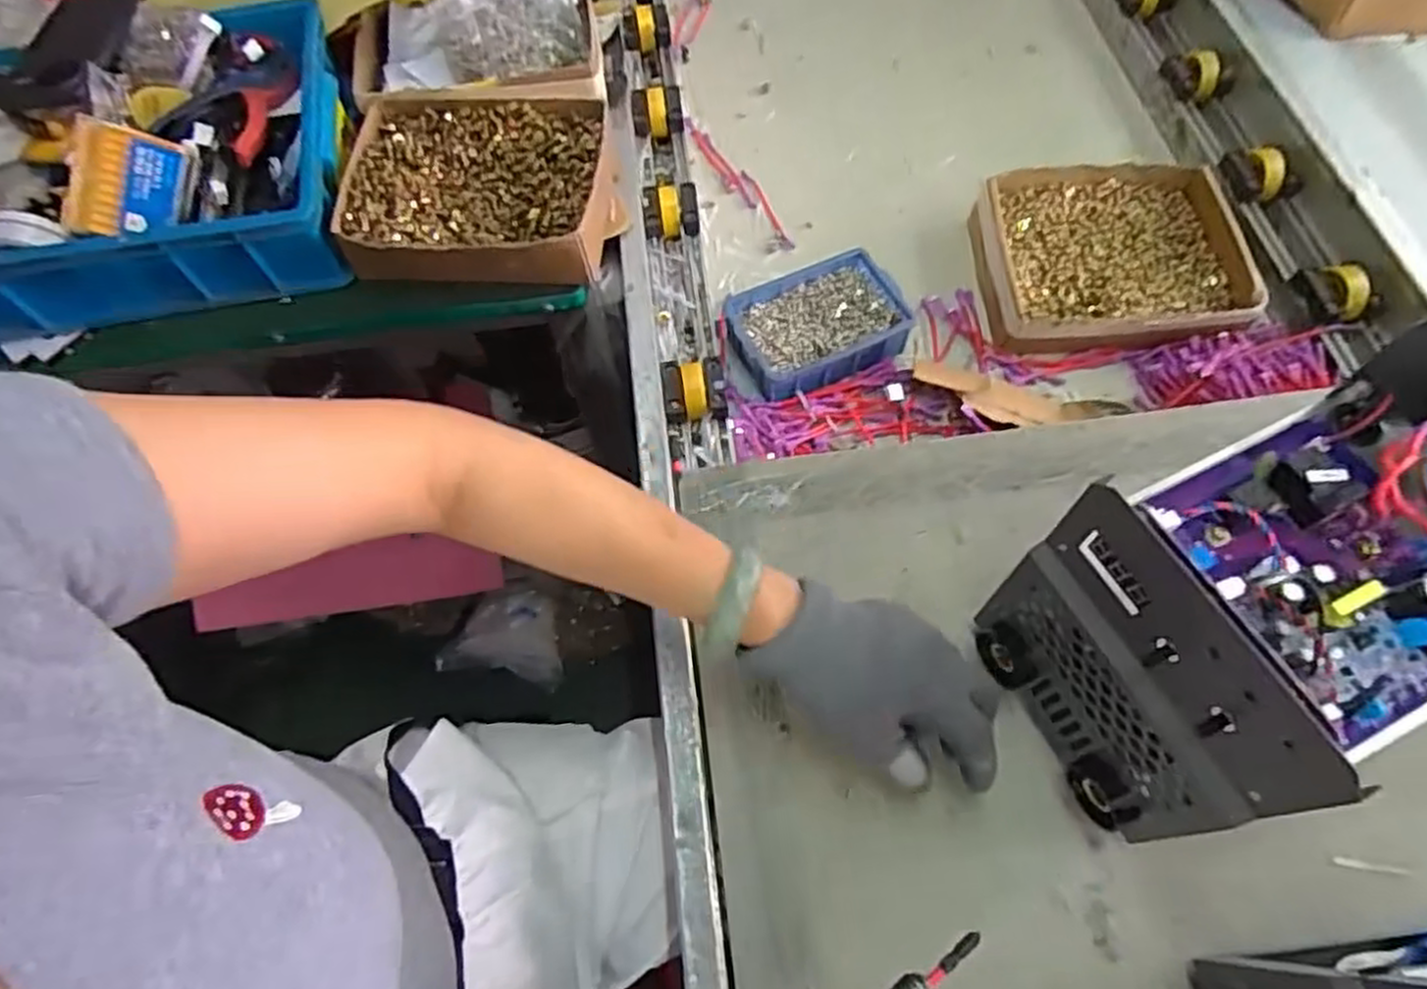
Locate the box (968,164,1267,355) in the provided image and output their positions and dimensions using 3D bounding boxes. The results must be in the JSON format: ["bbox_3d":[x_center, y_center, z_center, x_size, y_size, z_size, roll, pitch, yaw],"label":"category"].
[{"bbox_3d":[0.364,-0.224,0.709,0.227,0.045,0.202,1,63,3],"label":"box"}]

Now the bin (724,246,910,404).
[{"bbox_3d":[0.091,-0.147,0.687,0.148,0.050,0.099,-22,64,-8],"label":"bin"}]

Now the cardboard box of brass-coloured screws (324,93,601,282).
[{"bbox_3d":[-0.200,-0.263,0.662,0.218,0.050,0.180,0,63,3],"label":"cardboard box of brass-coloured screws"}]

